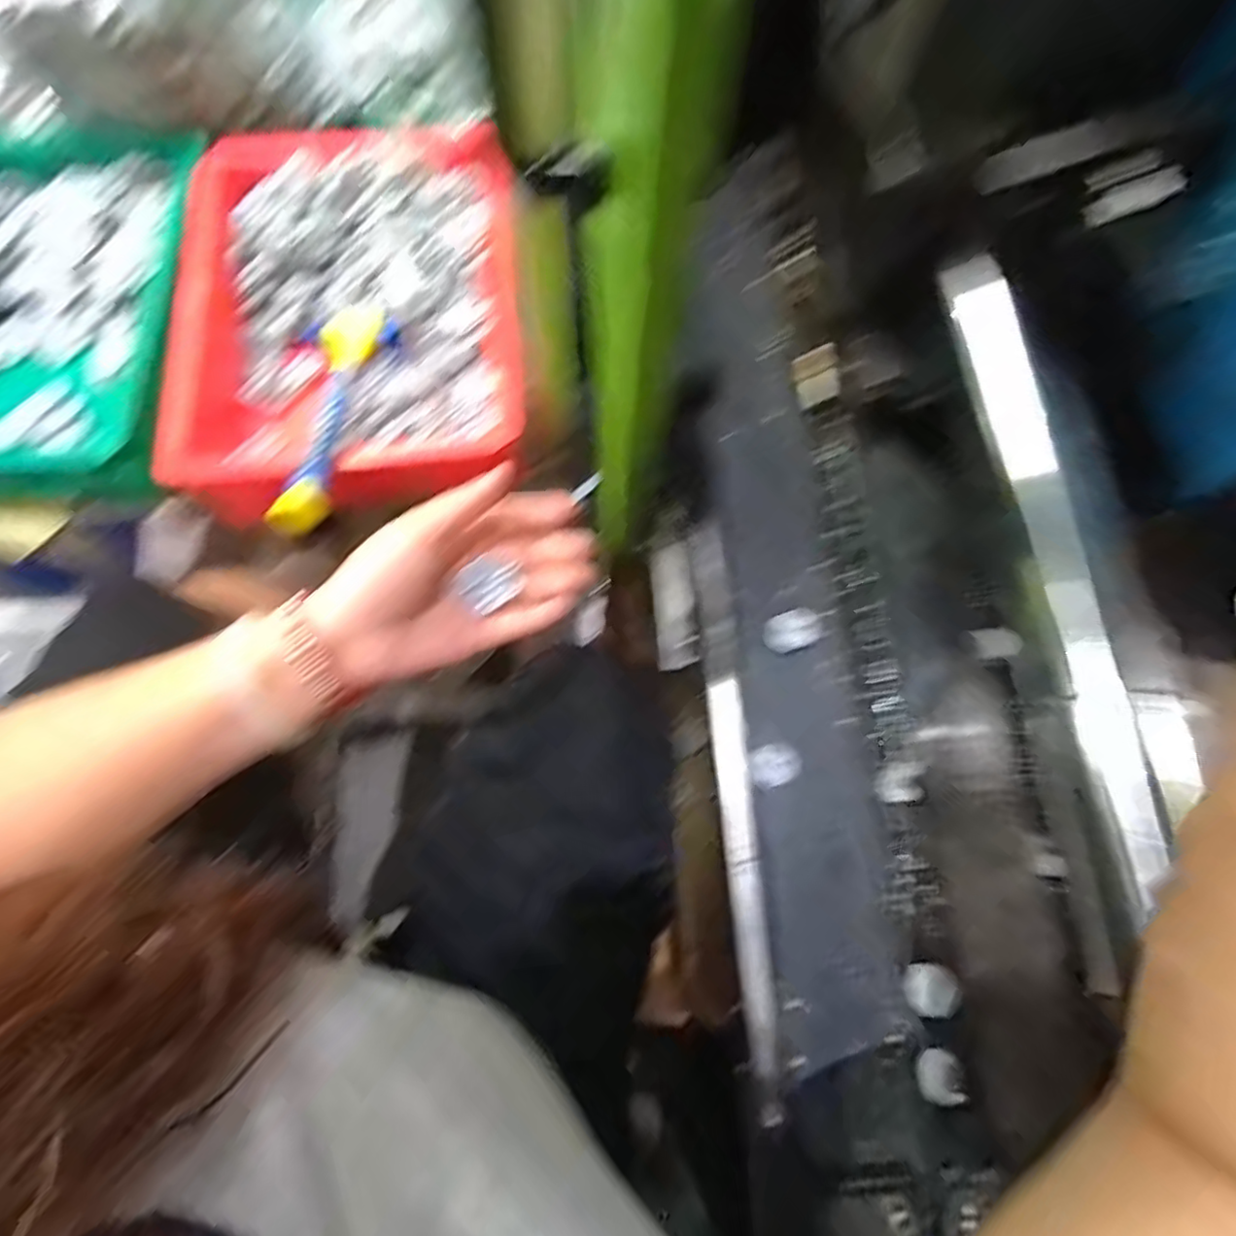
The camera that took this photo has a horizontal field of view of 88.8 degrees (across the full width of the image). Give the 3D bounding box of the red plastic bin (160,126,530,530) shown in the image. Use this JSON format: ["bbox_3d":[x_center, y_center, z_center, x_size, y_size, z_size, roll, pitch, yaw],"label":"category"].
[{"bbox_3d":[-0.235,-0.268,0.558,0.273,0.083,0.341,-8,73,-5],"label":"red plastic bin"}]

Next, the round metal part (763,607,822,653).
[{"bbox_3d":[0.137,0.010,0.500,0.046,0.006,0.031,-18,73,-5],"label":"round metal part"}]

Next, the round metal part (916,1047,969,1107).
[{"bbox_3d":[0.207,0.296,0.406,0.028,0.015,0.031,-23,73,-6],"label":"round metal part"}]

